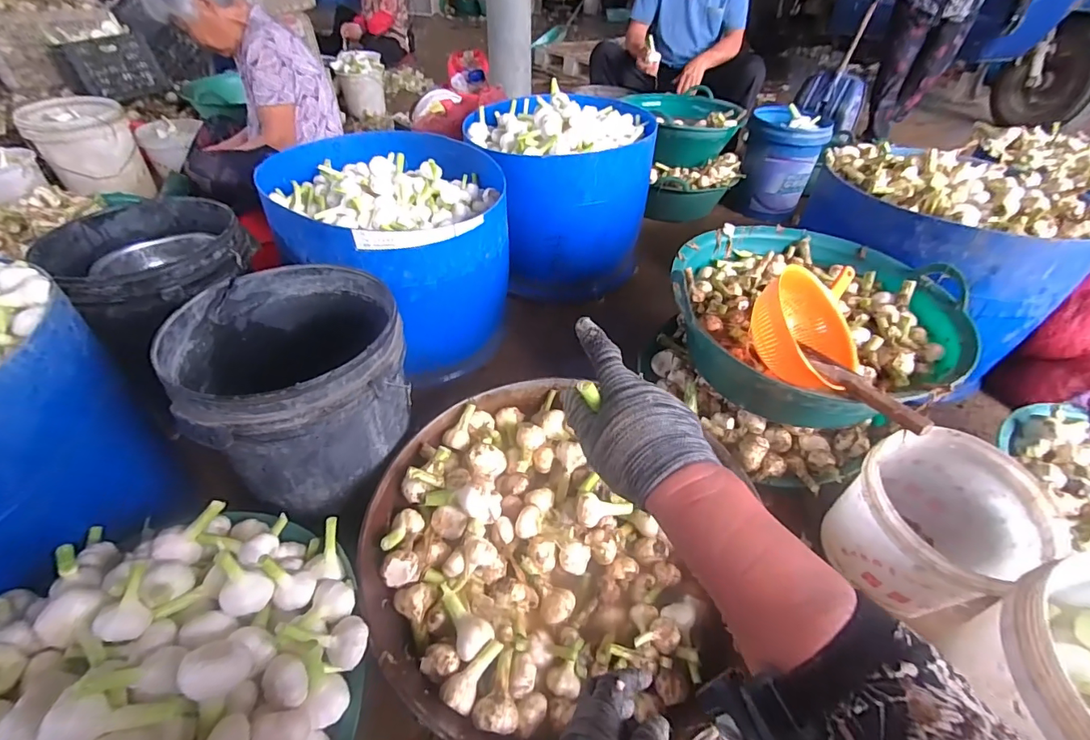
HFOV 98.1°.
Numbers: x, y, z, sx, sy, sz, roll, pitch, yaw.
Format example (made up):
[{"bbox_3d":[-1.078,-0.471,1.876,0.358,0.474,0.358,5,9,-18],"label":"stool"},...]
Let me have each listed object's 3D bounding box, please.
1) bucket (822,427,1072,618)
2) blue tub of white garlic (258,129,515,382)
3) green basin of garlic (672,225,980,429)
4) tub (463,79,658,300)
[{"bbox_3d":[0.653,0.274,0.822,0.253,0.243,0.244,2,42,-1],"label":"bucket"},{"bbox_3d":[-0.394,-0.314,1.283,0.534,0.438,0.642,-21,47,-24],"label":"blue tub of white garlic"},{"bbox_3d":[0.513,-0.090,0.963,0.529,0.210,0.514,2,42,-1],"label":"green basin of garlic"},{"bbox_3d":[0.051,-0.560,1.503,0.518,0.473,0.530,2,42,-1],"label":"tub"}]

